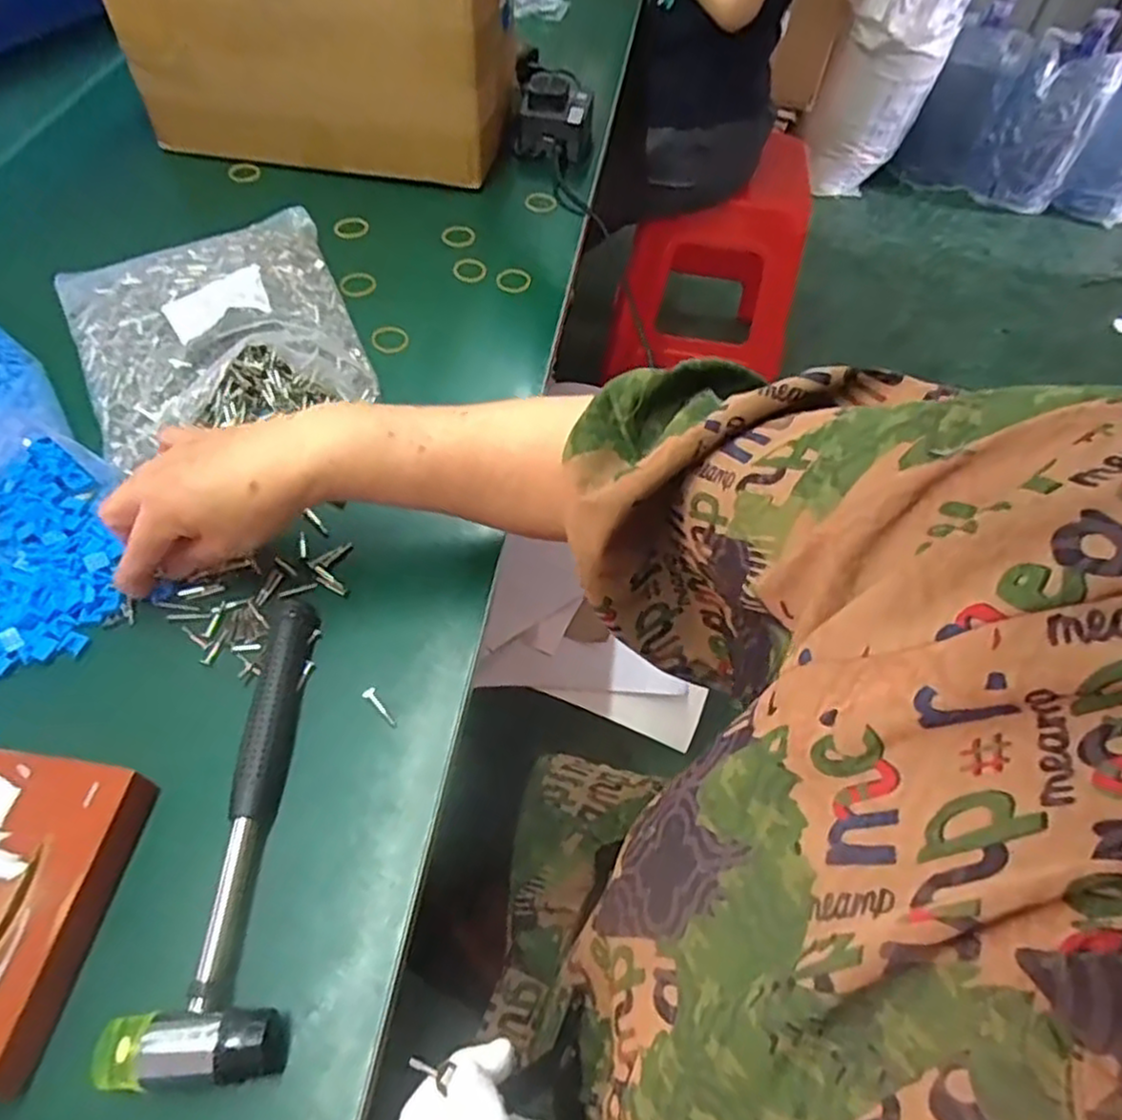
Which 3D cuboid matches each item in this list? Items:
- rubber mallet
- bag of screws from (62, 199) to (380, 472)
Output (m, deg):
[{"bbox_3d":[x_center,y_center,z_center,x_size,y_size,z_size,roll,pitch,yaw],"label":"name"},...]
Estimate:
[{"bbox_3d":[-0.177,0.136,0.389,0.074,0.036,0.236,-3,56,-7],"label":"rubber mallet"},{"bbox_3d":[-0.280,-0.200,0.584,0.216,0.049,0.266,-21,60,-18],"label":"bag of screws"}]

